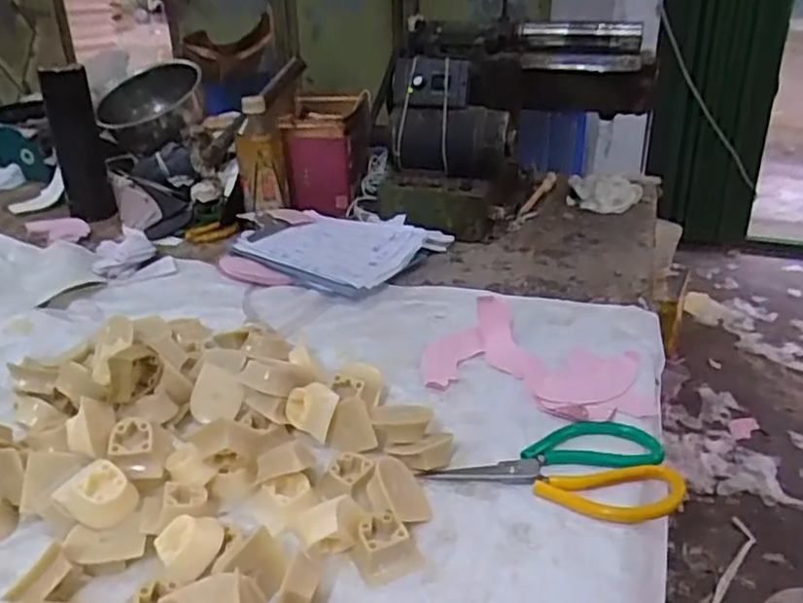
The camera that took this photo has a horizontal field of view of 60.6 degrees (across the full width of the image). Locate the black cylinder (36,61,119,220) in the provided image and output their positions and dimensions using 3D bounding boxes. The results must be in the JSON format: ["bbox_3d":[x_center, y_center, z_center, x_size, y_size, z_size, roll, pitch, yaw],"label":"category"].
[{"bbox_3d":[-0.470,-0.231,0.999,0.065,0.215,0.077,-14,29,-25],"label":"black cylinder"}]

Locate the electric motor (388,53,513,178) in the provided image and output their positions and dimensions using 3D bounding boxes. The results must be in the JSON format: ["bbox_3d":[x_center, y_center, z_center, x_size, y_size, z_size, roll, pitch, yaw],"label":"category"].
[{"bbox_3d":[0.067,-0.244,0.918,0.159,0.164,0.129,0,26,2],"label":"electric motor"}]

